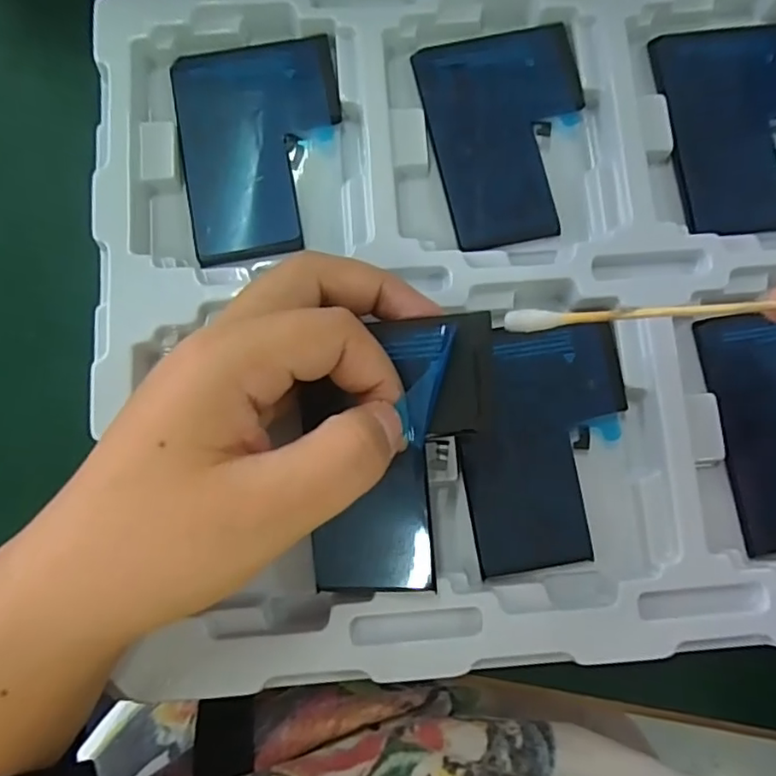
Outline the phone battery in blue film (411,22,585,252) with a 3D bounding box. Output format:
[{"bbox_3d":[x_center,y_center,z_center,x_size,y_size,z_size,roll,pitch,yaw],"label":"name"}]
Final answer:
[{"bbox_3d":[0.049,-0.104,0.234,0.064,0.004,0.092,-9,79,-2],"label":"phone battery in blue film"}]

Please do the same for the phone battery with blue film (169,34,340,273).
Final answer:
[{"bbox_3d":[-0.051,-0.098,0.231,0.064,0.005,0.094,-8,79,-2],"label":"phone battery with blue film"}]

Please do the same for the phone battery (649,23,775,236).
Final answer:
[{"bbox_3d":[0.148,-0.107,0.235,0.065,0.004,0.091,-5,79,-1],"label":"phone battery"}]

